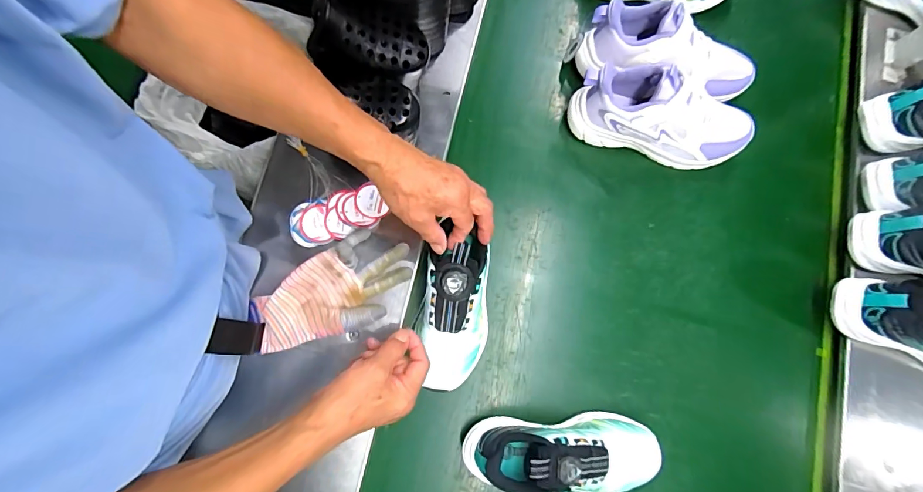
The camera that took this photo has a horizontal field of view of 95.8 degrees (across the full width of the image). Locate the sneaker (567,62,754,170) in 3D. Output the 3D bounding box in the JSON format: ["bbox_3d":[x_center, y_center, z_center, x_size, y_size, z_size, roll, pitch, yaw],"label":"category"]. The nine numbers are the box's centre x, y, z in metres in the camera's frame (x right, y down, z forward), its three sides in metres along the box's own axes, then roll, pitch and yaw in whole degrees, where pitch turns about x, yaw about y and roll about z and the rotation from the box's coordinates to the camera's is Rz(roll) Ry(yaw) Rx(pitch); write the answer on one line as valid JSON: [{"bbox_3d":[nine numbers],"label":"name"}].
[{"bbox_3d":[0.276,-0.185,0.569,0.238,0.110,0.101,17,80,3],"label":"sneaker"}]

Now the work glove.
[{"bbox_3d":[-0.160,0.061,0.522,0.199,0.026,0.105,-34,81,-4],"label":"work glove"}]

